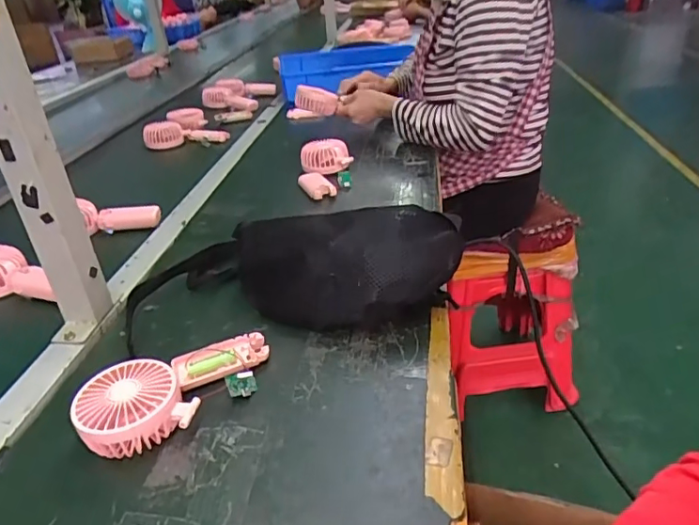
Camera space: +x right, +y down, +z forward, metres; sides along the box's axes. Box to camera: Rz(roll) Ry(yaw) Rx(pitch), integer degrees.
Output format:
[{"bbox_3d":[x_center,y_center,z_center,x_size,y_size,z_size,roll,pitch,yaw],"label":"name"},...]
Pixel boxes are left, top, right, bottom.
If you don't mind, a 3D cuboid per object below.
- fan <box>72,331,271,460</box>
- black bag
[{"bbox_3d":[-0.157,0.113,0.499,0.186,0.044,0.095,-23,37,-29],"label":"fan"},{"bbox_3d":[-0.014,0.003,0.606,0.271,0.100,0.121,3,33,10],"label":"black bag"}]

